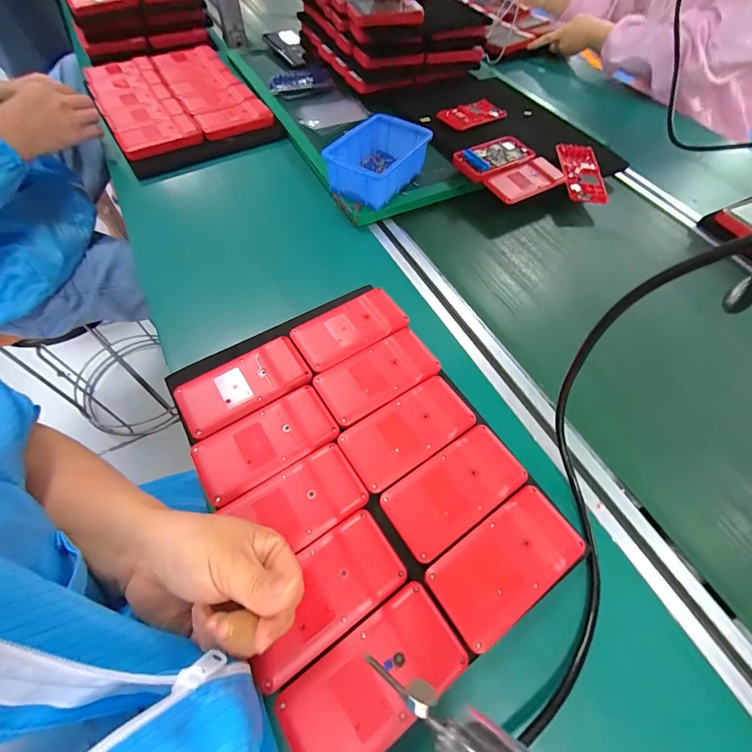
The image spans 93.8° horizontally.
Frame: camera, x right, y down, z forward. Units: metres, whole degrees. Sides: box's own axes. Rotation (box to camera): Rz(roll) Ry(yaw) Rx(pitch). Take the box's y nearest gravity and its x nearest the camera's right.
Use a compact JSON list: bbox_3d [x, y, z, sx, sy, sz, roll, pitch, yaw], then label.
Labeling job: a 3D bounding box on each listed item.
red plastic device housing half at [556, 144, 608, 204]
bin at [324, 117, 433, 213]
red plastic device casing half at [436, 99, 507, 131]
[{"bbox_3d":[0.316,-0.316,0.544,0.073,0.012,0.119,1,68,-9],"label":"red plastic device housing half"},{"bbox_3d":[0.005,-0.308,0.501,0.098,0.047,0.144,29,62,13],"label":"bin"},{"bbox_3d":[0.164,-0.457,0.617,0.116,0.016,0.051,-24,64,-17],"label":"red plastic device casing half"}]

